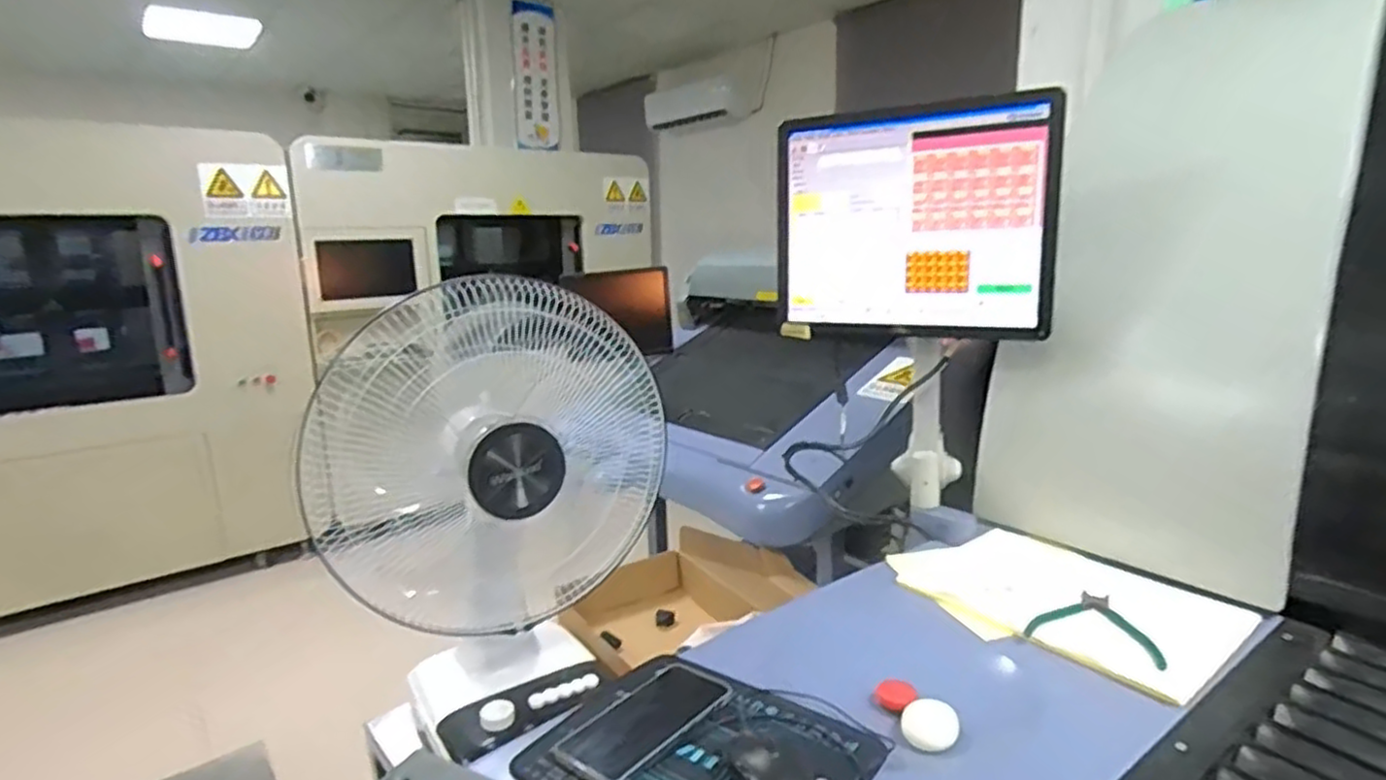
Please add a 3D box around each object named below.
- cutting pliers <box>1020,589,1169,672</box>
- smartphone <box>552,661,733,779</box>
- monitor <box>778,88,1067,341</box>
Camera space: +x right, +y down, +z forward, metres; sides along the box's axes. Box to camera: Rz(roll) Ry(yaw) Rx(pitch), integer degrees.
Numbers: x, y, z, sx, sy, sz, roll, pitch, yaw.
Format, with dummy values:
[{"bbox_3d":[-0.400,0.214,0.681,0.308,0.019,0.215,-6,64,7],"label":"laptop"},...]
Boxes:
[{"bbox_3d":[0.438,0.252,0.785,0.124,0.007,0.125,4,14,28],"label":"cutting pliers"},{"bbox_3d":[-0.042,0.293,0.638,0.078,0.016,0.156,9,16,42],"label":"smartphone"},{"bbox_3d":[0.292,-0.226,0.988,0.377,0.290,0.048,5,14,31],"label":"monitor"}]

